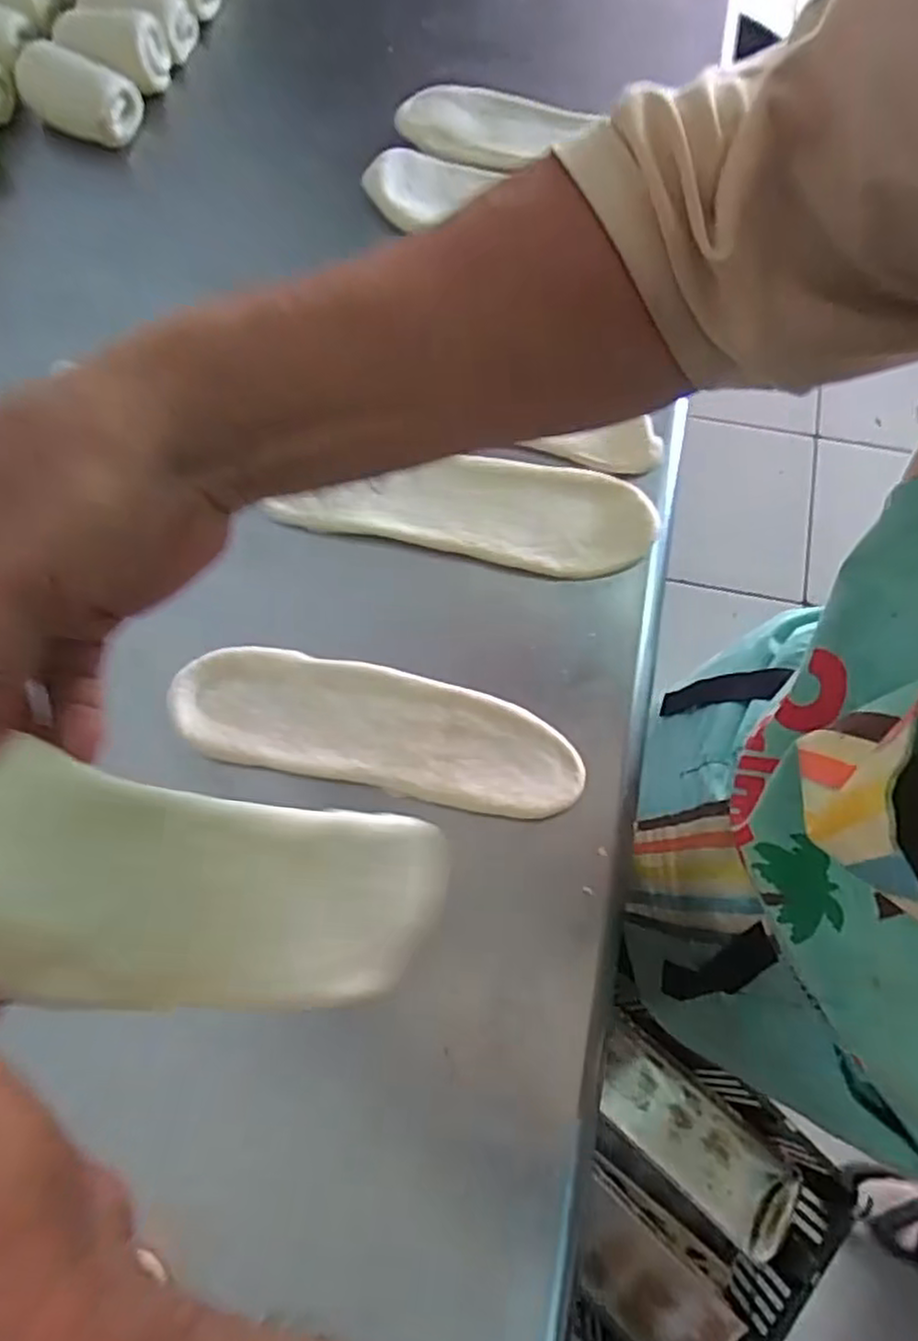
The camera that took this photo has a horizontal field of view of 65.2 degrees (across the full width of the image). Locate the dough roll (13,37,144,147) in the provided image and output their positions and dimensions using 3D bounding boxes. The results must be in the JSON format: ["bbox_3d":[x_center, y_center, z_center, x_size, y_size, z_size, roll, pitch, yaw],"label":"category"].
[{"bbox_3d":[-0.306,-0.466,0.584,0.084,0.061,0.050,27,72,11],"label":"dough roll"}]

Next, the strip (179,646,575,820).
[{"bbox_3d":[-0.048,0.033,0.418,0.233,0.014,0.070,10,70,6],"label":"strip"}]

